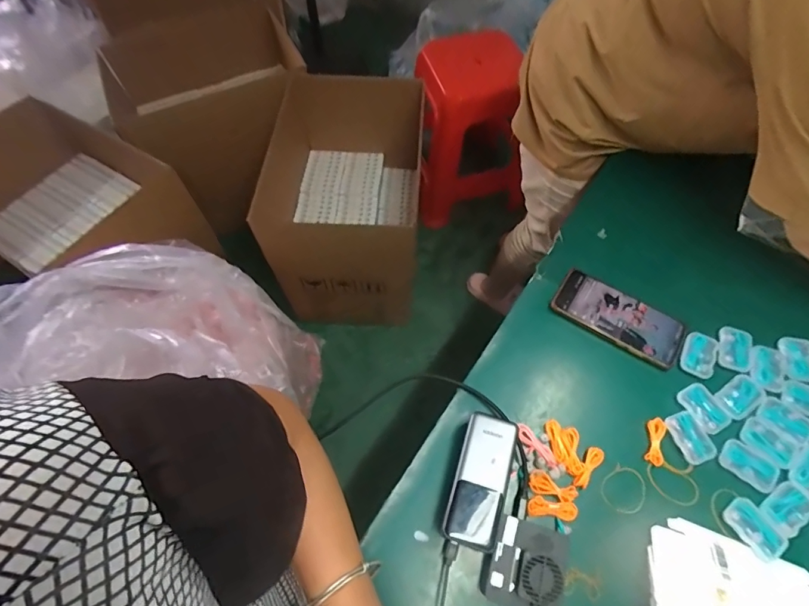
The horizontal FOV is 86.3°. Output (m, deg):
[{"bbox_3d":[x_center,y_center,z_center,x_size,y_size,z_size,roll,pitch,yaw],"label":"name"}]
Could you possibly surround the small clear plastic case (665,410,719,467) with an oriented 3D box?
[{"bbox_3d":[0.332,0.156,0.501,0.036,0.014,0.056,-19,64,-10],"label":"small clear plastic case"}]

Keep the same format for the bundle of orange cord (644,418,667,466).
[{"bbox_3d":[0.294,0.162,0.505,0.019,0.012,0.054,17,63,9],"label":"bundle of orange cord"}]

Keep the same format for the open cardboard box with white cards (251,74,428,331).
[{"bbox_3d":[-0.155,-0.316,1.360,0.385,0.504,0.634,3,62,2],"label":"open cardboard box with white cards"}]

